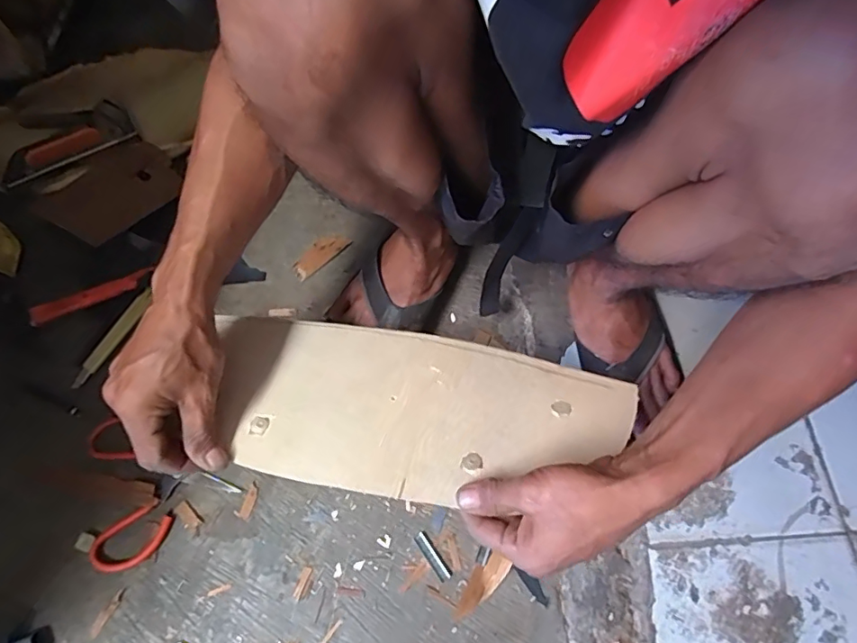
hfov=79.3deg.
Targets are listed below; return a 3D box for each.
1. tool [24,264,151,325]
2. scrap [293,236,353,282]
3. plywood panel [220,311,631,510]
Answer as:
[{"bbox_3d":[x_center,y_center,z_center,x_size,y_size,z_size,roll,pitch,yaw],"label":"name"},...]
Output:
[{"bbox_3d":[-0.393,-0.030,0.607,0.142,0.019,0.018,-23,69,-11],"label":"tool"},{"bbox_3d":[-0.138,-0.086,0.657,0.079,0.005,0.032,-41,72,-16],"label":"scrap"},{"bbox_3d":[-0.015,0.074,0.438,0.353,0.006,0.153,11,50,8],"label":"plywood panel"}]

